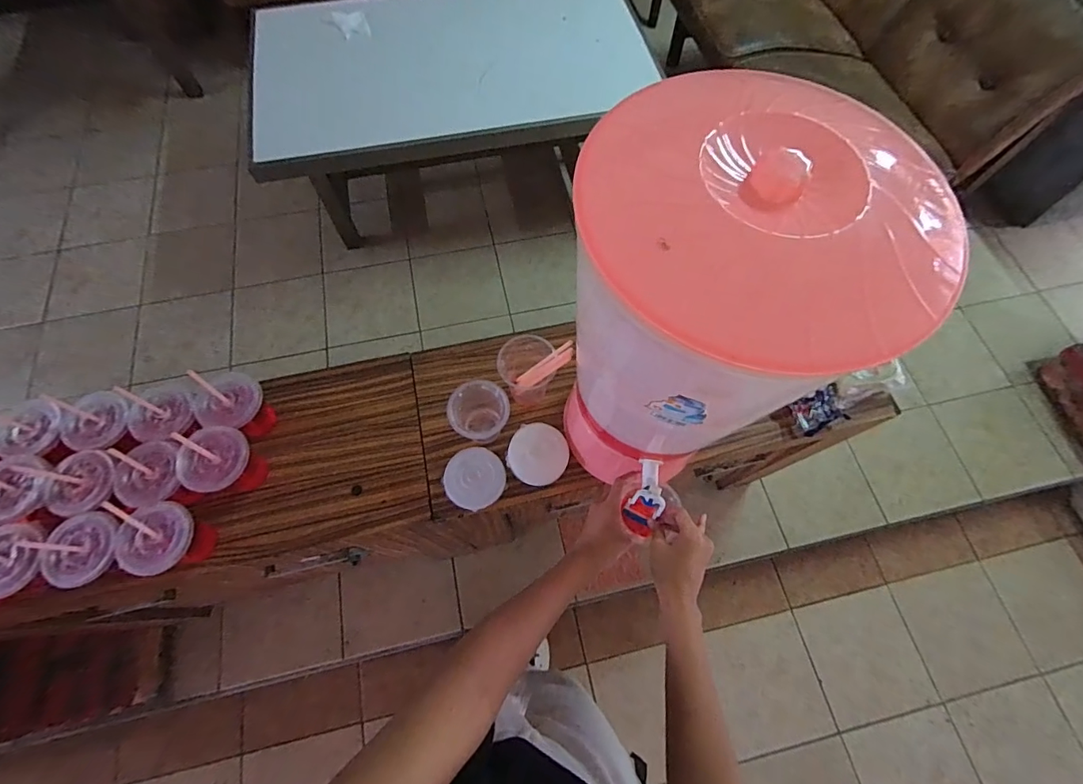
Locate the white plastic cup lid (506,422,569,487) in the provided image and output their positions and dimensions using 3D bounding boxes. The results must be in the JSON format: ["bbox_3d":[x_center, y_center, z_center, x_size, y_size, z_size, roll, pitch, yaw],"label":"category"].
[{"bbox_3d":[-0.005,0.099,0.743,0.094,0.013,0.094,0,89,3],"label":"white plastic cup lid"}]

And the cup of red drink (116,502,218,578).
[{"bbox_3d":[-0.514,0.208,0.654,0.088,0.099,0.092,0,67,0],"label":"cup of red drink"}]

